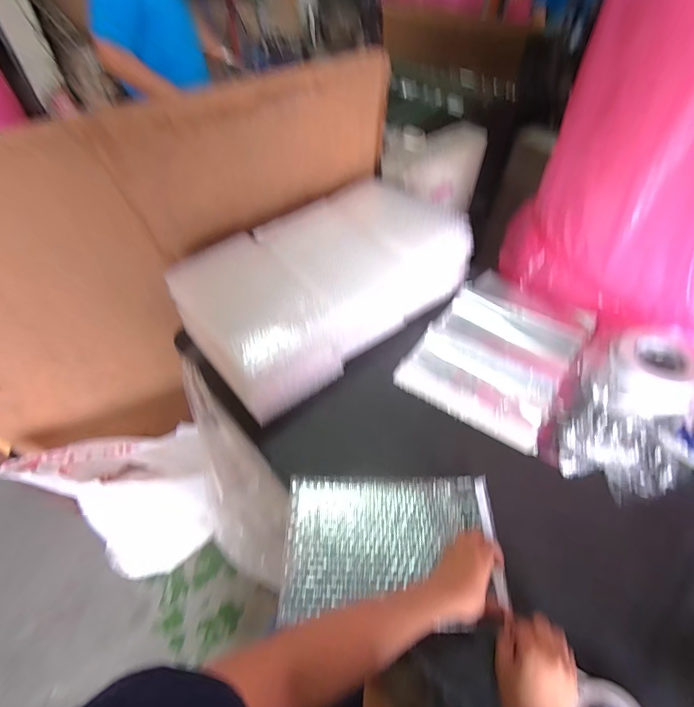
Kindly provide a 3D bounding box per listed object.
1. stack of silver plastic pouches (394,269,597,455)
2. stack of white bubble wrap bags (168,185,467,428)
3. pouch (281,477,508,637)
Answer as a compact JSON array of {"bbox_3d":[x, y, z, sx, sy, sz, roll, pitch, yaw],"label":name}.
[{"bbox_3d":[0.320,-0.015,0.786,0.284,0.052,0.407,30,55,22],"label":"stack of silver plastic pouches"},{"bbox_3d":[-0.037,-0.155,0.805,0.577,0.153,0.316,-33,58,-26],"label":"stack of white bubble wrap bags"},{"bbox_3d":[0.065,0.267,0.547,0.299,0.018,0.182,1,50,0],"label":"pouch"}]

